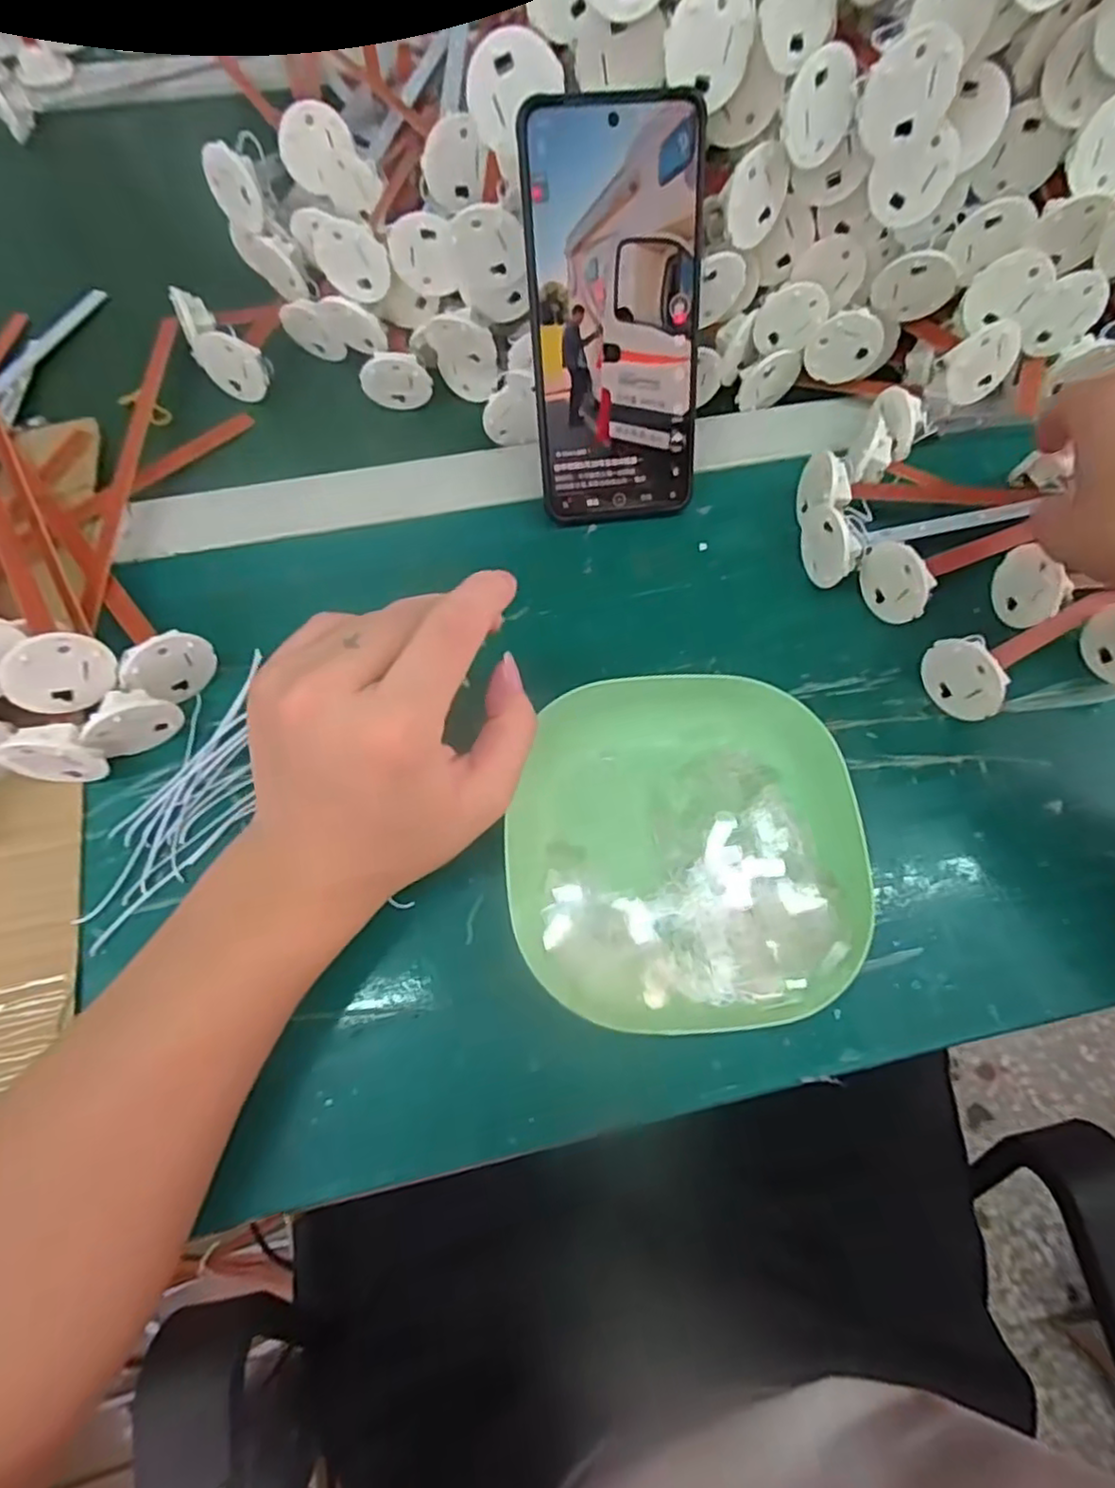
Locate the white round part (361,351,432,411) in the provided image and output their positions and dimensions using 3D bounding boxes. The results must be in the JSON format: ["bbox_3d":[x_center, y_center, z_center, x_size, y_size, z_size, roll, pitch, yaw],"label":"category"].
[{"bbox_3d":[-0.092,-0.208,0.385,0.039,0.032,0.011,-5,69,-2],"label":"white round part"}]

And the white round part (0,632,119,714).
[{"bbox_3d":[-0.204,-0.031,0.272,0.037,0.037,0.015,-9,47,-46],"label":"white round part"}]

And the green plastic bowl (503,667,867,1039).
[{"bbox_3d":[0.051,0.038,0.283,0.139,0.028,0.148,-1,69,-3],"label":"green plastic bowl"}]

